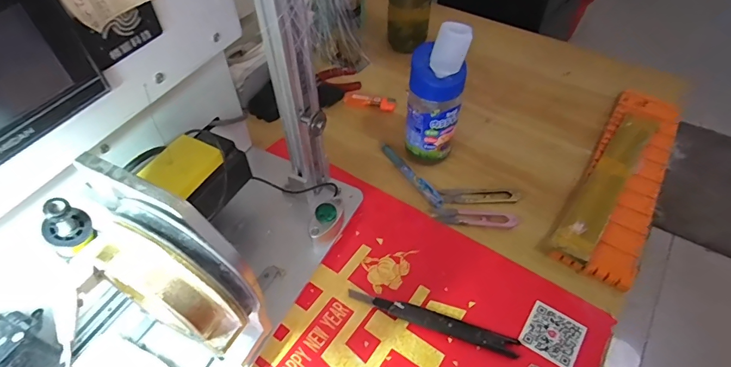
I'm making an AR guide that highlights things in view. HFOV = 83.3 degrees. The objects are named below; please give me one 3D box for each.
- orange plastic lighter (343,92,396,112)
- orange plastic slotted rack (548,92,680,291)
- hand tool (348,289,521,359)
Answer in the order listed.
[{"bbox_3d":[0.007,-0.126,0.635,0.080,0.013,0.030,13,51,13],"label":"orange plastic lighter"},{"bbox_3d":[0.333,-0.015,0.525,0.083,0.022,0.321,28,55,23],"label":"orange plastic slotted rack"},{"bbox_3d":[0.065,0.137,0.412,0.170,0.012,0.017,14,51,14],"label":"hand tool"}]

